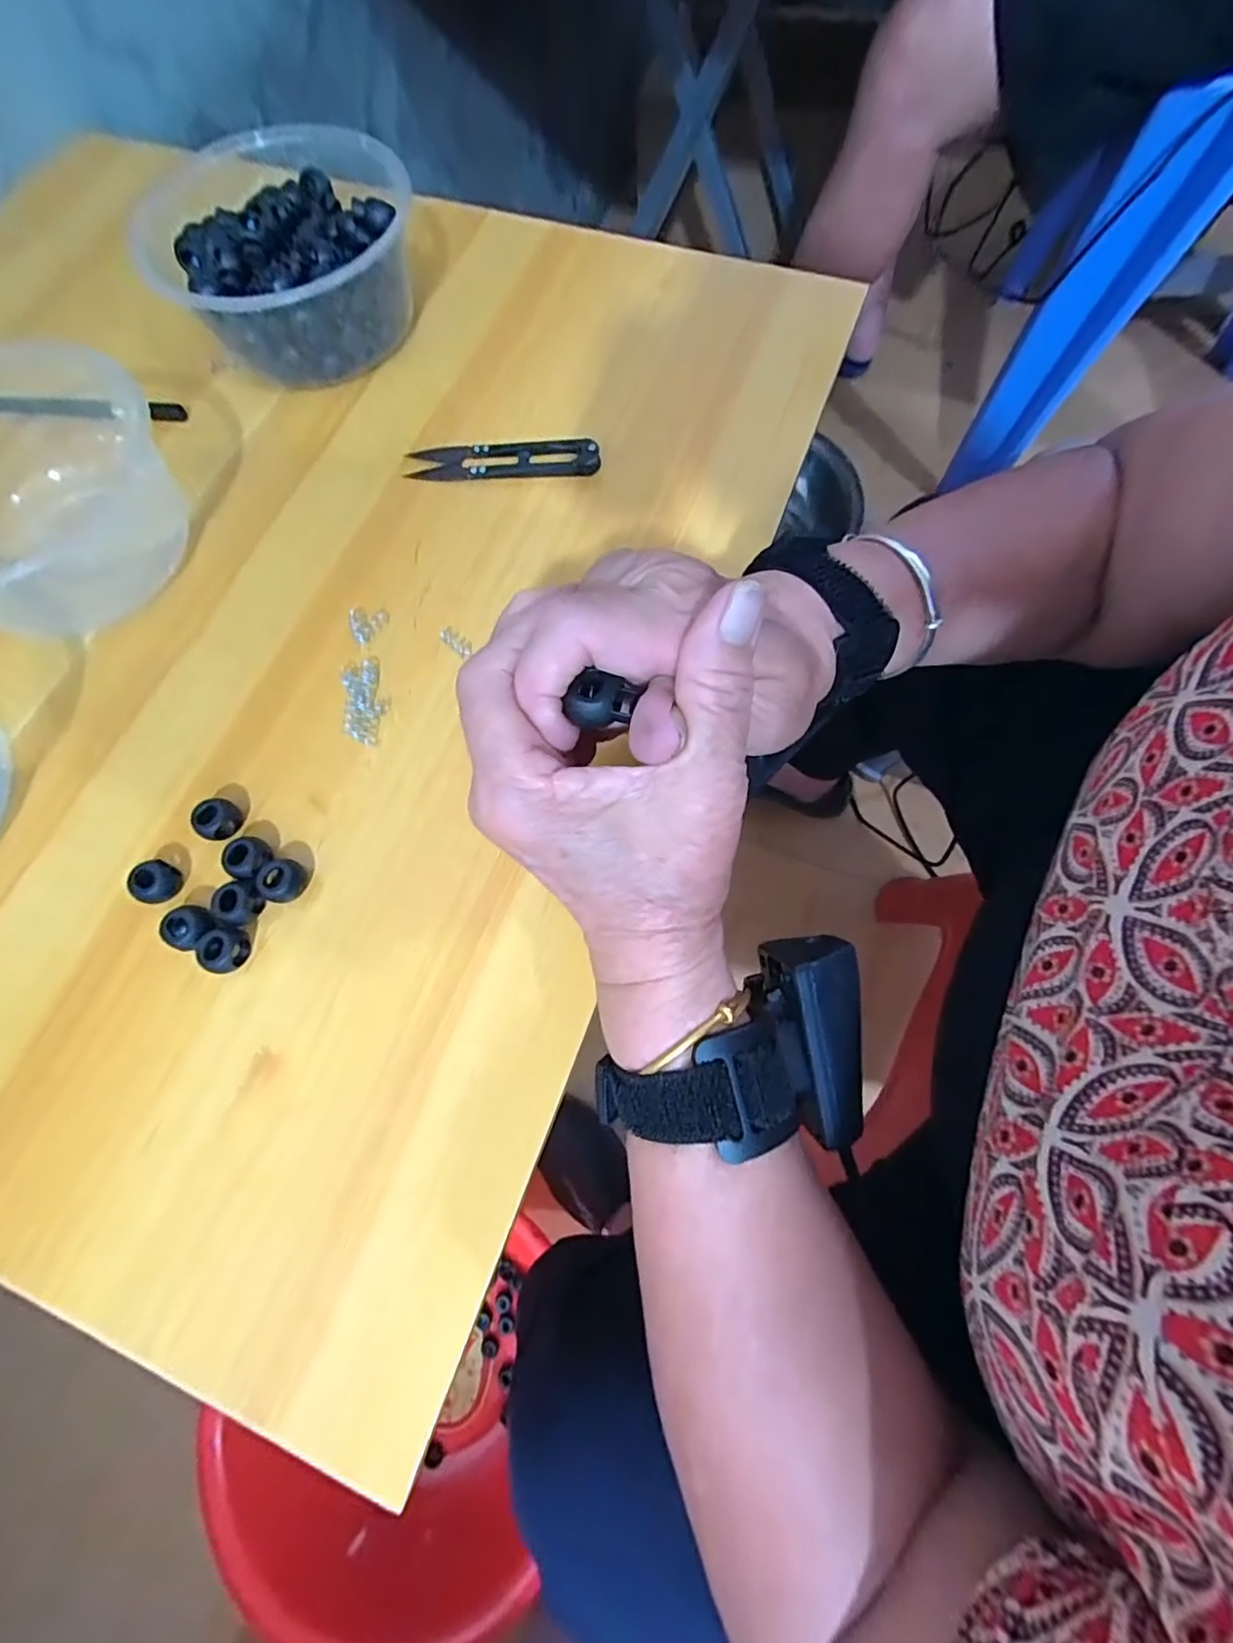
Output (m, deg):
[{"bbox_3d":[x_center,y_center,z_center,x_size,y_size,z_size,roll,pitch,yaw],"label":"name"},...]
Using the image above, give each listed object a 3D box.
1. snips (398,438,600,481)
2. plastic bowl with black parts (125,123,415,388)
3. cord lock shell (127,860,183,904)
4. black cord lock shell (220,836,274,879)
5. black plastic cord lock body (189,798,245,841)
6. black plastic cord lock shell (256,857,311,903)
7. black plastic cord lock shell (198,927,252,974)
[{"bbox_3d":[-0.058,-0.188,0.301,0.098,0.009,0.021,-1,73,2],"label":"snips"},{"bbox_3d":[-0.173,-0.291,0.311,0.136,0.061,0.118,-17,73,-3],"label":"plastic bowl with black parts"},{"bbox_3d":[-0.186,0.025,0.236,0.014,0.012,0.015,-1,73,2],"label":"cord lock shell"},{"bbox_3d":[-0.150,0.015,0.238,0.014,0.012,0.017,13,74,6],"label":"black cord lock shell"},{"bbox_3d":[-0.166,0.000,0.244,0.014,0.013,0.015,-1,73,2],"label":"black plastic cord lock body"},{"bbox_3d":[-0.134,0.024,0.235,0.014,0.015,0.017,19,75,7],"label":"black plastic cord lock shell"},{"bbox_3d":[-0.153,0.050,0.229,0.015,0.012,0.017,12,74,5],"label":"black plastic cord lock shell"}]

